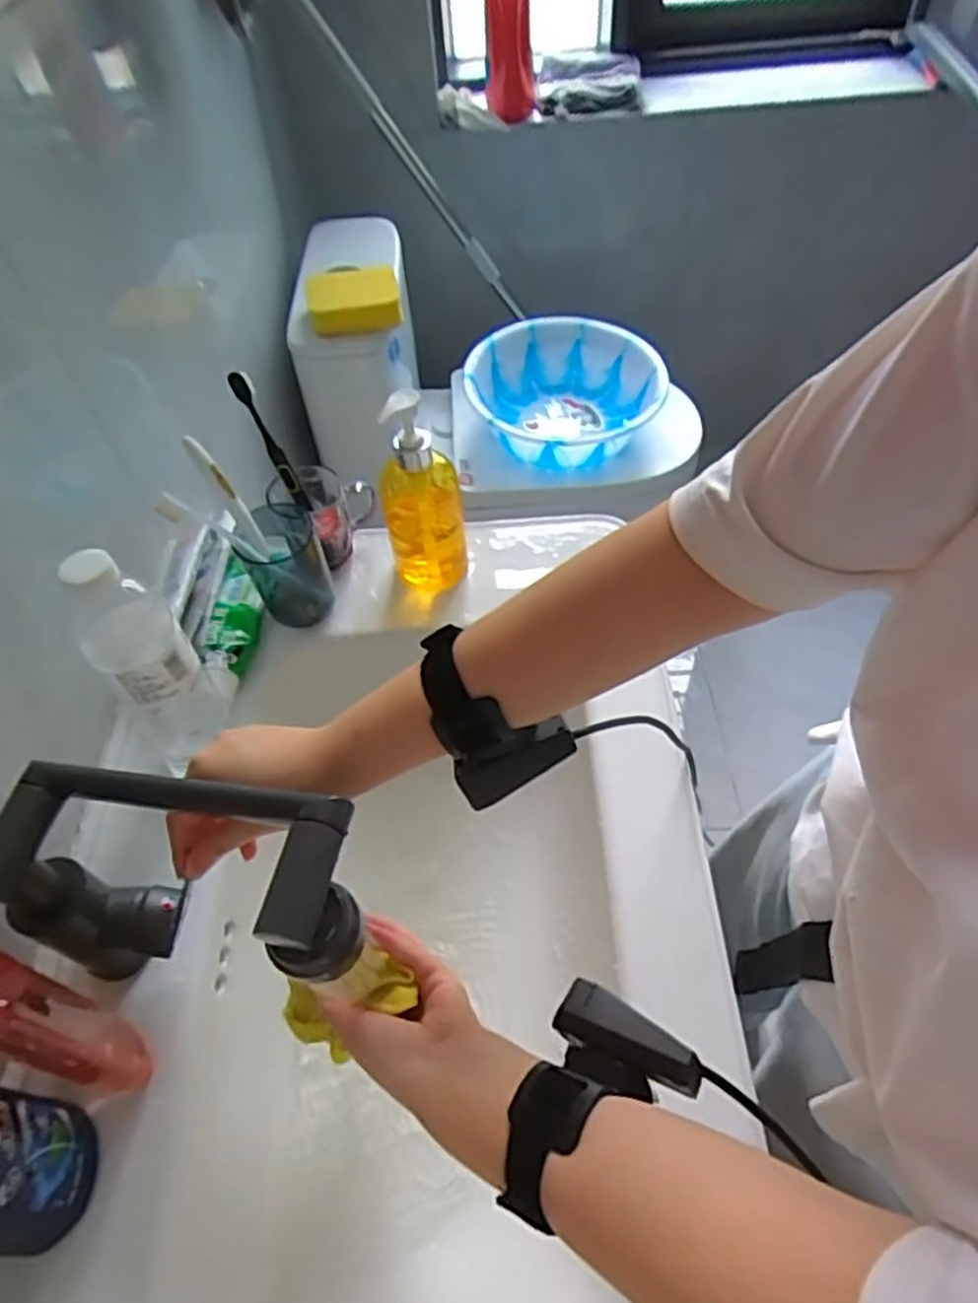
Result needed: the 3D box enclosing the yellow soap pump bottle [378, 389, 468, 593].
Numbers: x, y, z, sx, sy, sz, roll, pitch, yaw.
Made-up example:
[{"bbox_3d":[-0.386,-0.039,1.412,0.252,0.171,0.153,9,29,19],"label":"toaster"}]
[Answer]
[{"bbox_3d":[-0.061,-0.143,0.683,0.073,0.190,0.063,-14,52,-7],"label":"yellow soap pump bottle"}]

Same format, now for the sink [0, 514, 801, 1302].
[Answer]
[{"bbox_3d":[-0.050,0.273,0.544,0.420,0.170,0.693,-2,52,2],"label":"sink"}]

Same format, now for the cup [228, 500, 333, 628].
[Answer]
[{"bbox_3d":[-0.182,-0.080,0.685,0.069,0.104,0.062,-26,55,-16],"label":"cup"}]

